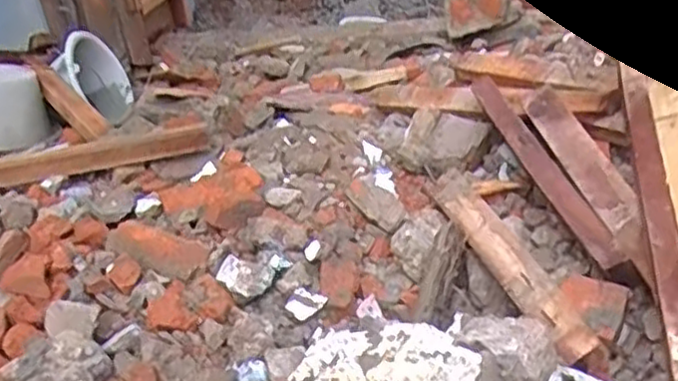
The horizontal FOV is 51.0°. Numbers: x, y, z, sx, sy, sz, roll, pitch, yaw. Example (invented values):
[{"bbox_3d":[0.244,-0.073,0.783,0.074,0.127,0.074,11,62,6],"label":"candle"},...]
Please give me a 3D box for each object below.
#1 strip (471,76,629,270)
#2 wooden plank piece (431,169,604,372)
[{"bbox_3d":[0.295,-0.041,1.055,0.032,0.035,0.429,-13,45,-11],"label":"strip"},{"bbox_3d":[0.225,0.087,0.968,0.055,0.022,0.371,-32,42,0],"label":"wooden plank piece"}]

